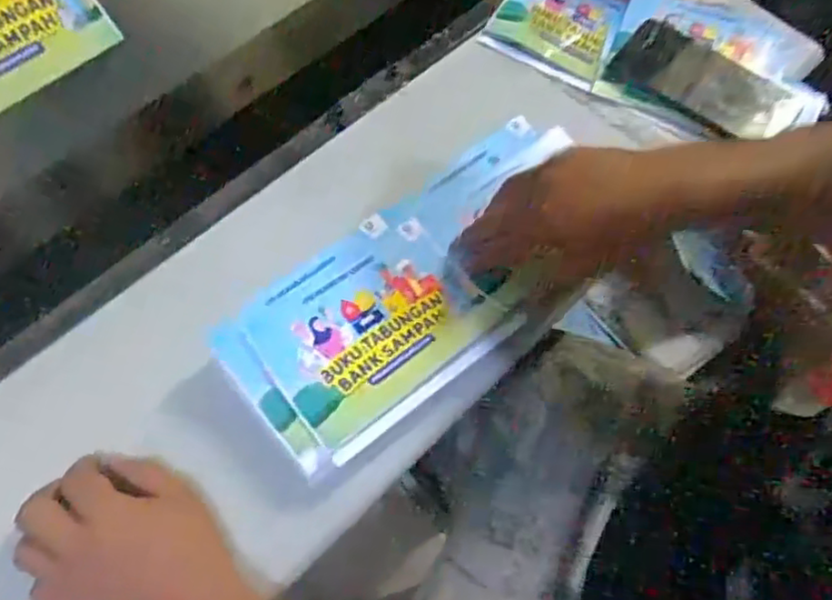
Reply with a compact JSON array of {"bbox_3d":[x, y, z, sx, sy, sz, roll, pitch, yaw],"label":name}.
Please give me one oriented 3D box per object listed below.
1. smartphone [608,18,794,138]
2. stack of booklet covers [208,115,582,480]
[{"bbox_3d":[0.254,-0.199,0.606,0.144,0.011,0.077,34,75,9],"label":"smartphone"},{"bbox_3d":[0.015,-0.015,0.491,0.309,0.025,0.141,-41,72,-16],"label":"stack of booklet covers"}]

